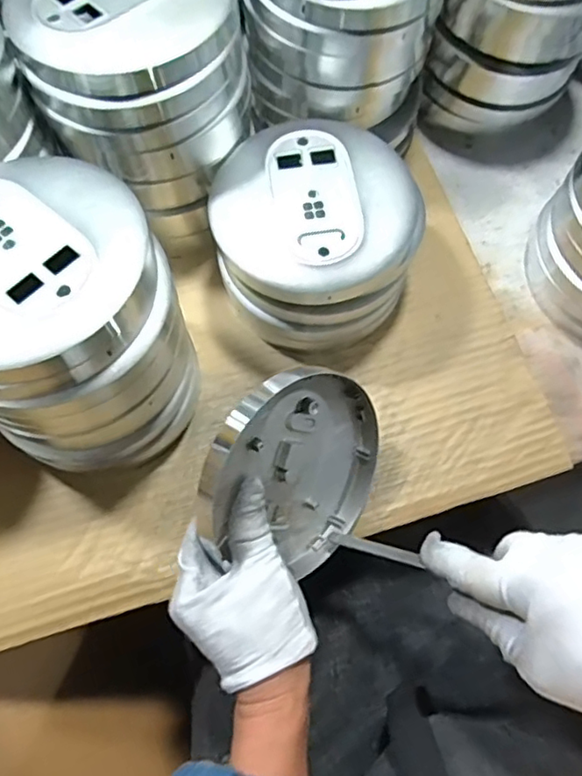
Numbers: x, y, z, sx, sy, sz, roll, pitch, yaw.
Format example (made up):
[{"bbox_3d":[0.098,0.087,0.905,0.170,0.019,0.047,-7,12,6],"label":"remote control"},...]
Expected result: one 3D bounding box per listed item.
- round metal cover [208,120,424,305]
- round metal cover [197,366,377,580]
[{"bbox_3d":[0.017,-0.119,0.392,0.135,0.021,0.126,1,70,-1],"label":"round metal cover"},{"bbox_3d":[0.005,0.052,0.370,0.018,0.135,0.126,21,66,45],"label":"round metal cover"}]

